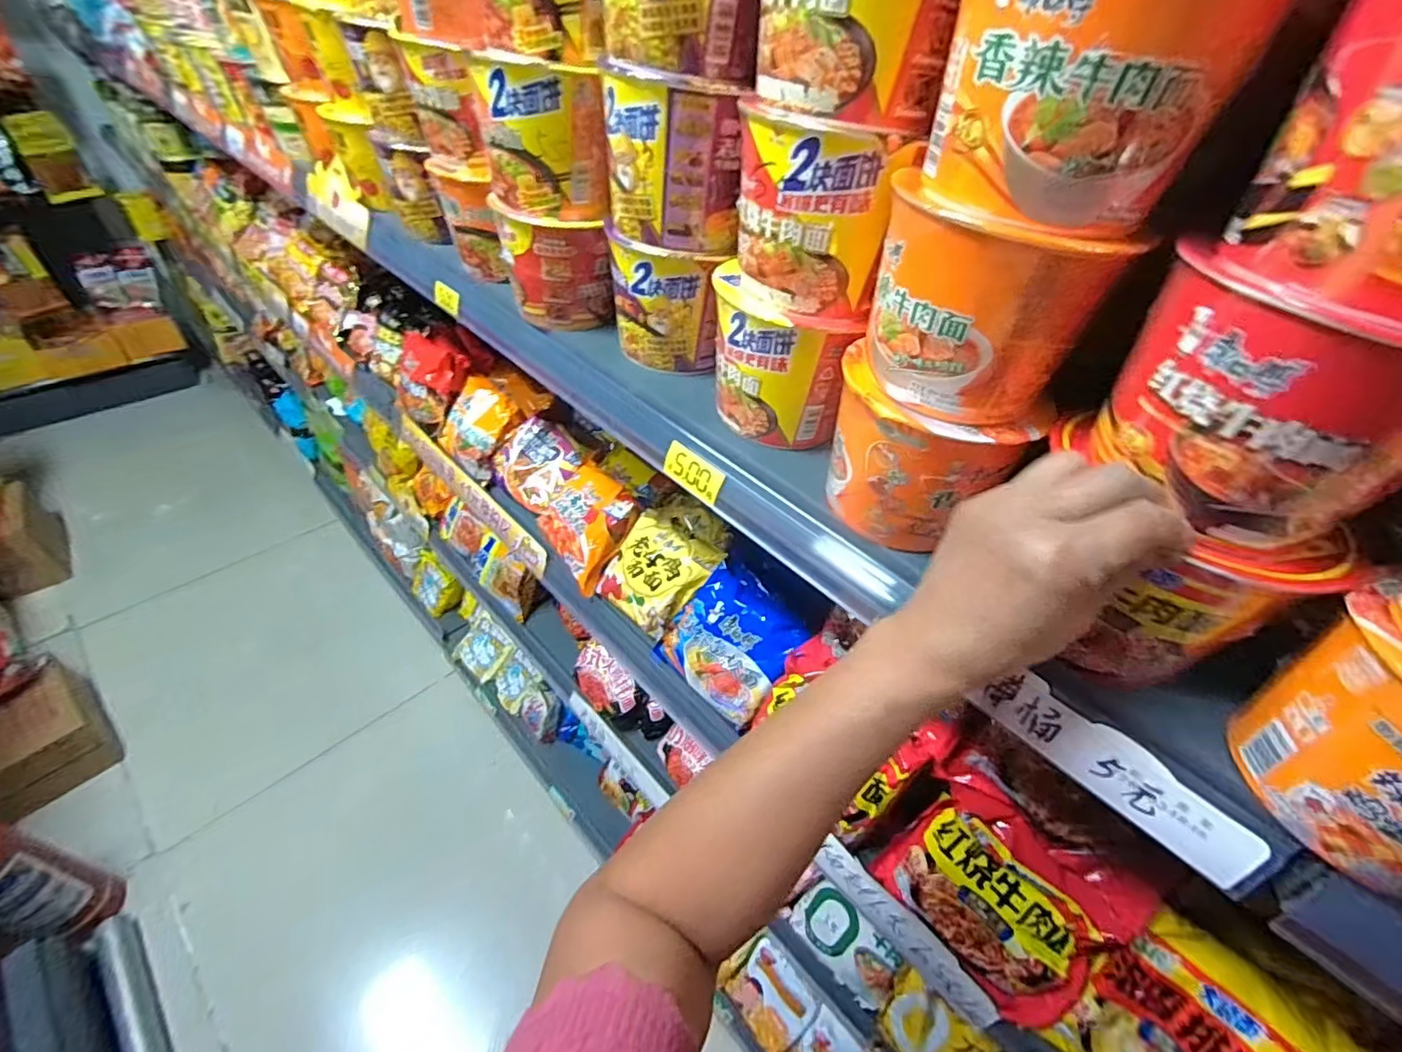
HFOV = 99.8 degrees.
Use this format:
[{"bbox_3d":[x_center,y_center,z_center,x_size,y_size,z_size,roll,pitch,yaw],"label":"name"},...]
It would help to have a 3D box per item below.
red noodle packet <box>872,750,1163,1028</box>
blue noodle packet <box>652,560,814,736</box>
[{"bbox_3d":[0.256,0.310,0.507,0.172,0.182,0.042,38,18,23],"label":"red noodle packet"},{"bbox_3d":[0.032,0.129,0.683,0.138,0.146,0.040,39,9,26],"label":"blue noodle packet"}]

